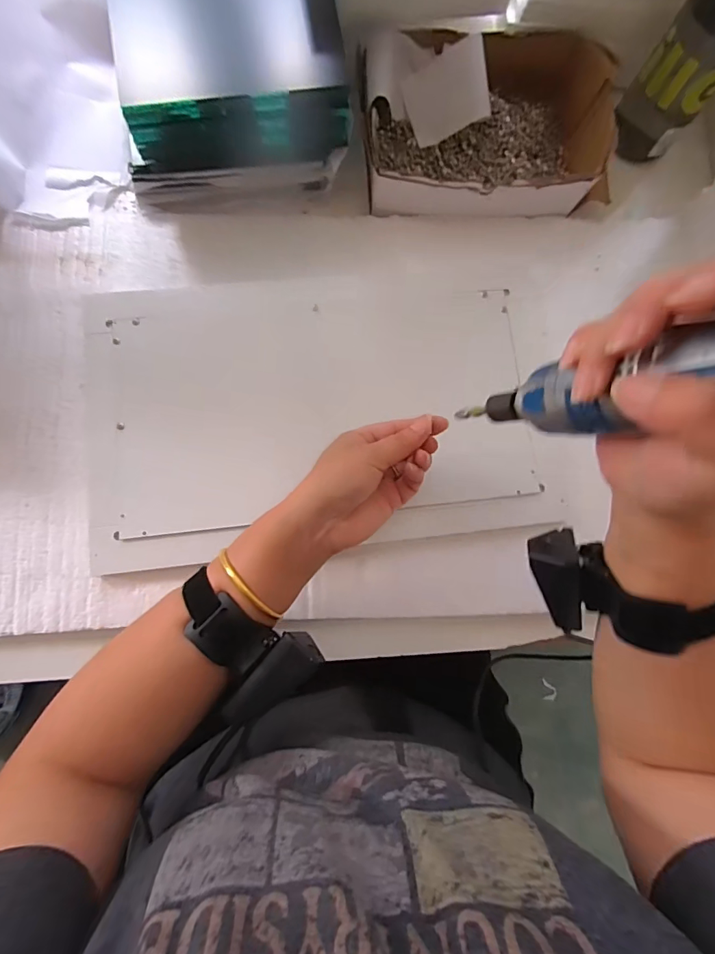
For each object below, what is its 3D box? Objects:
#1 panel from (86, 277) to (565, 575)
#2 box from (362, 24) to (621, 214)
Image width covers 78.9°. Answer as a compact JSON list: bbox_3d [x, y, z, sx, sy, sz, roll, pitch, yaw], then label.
[{"bbox_3d":[-0.030,-0.060,0.402,0.410,0.015,0.250,-5,82,-4],"label":"panel"},{"bbox_3d":[0.127,-0.357,0.439,0.253,0.048,0.183,0,81,-3],"label":"box"}]

